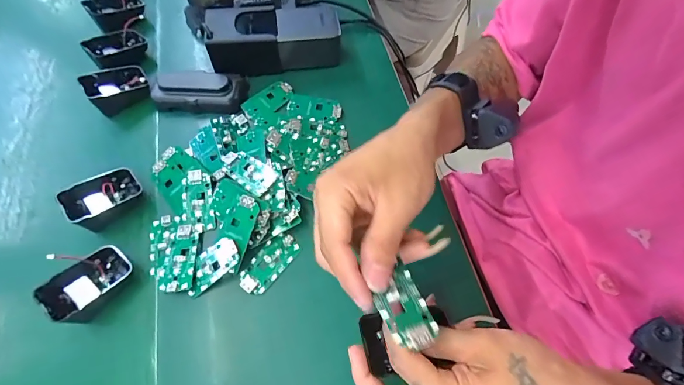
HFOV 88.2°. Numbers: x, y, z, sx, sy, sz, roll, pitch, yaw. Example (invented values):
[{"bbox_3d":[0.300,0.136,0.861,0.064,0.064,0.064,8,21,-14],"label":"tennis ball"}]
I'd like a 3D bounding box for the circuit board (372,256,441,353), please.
[{"bbox_3d":[0.037,0.068,0.217,0.030,0.005,0.053,-9,45,-17],"label":"circuit board"}]

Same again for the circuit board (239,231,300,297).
[{"bbox_3d":[-0.070,0.068,0.339,0.031,0.005,0.064,35,71,17],"label":"circuit board"}]

